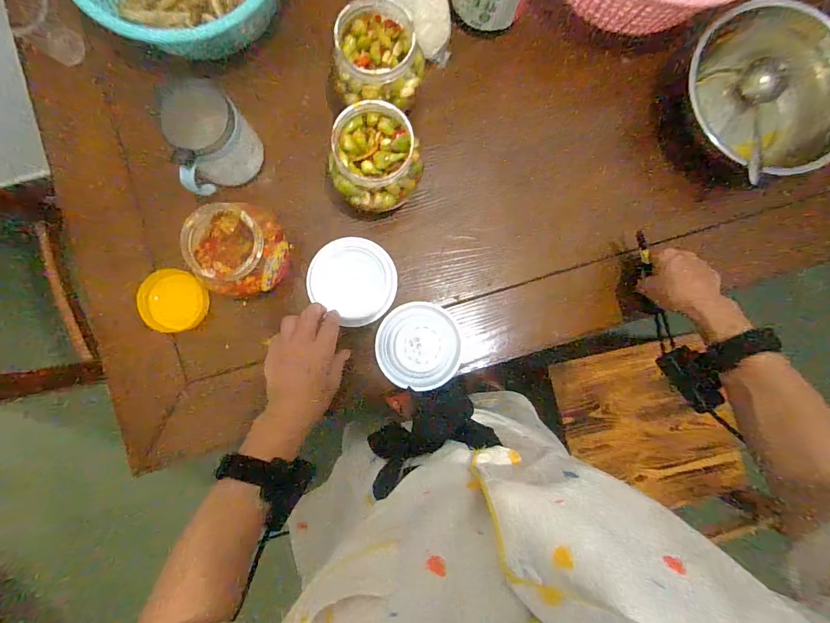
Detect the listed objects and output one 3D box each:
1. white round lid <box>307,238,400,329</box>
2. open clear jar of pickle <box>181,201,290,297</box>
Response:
[{"bbox_3d":[-0.078,-0.033,0.503,0.093,0.019,0.104,-44,89,-3],"label":"white round lid"},{"bbox_3d":[-0.191,-0.068,0.453,0.088,0.108,0.093,0,87,-1],"label":"open clear jar of pickle"}]

